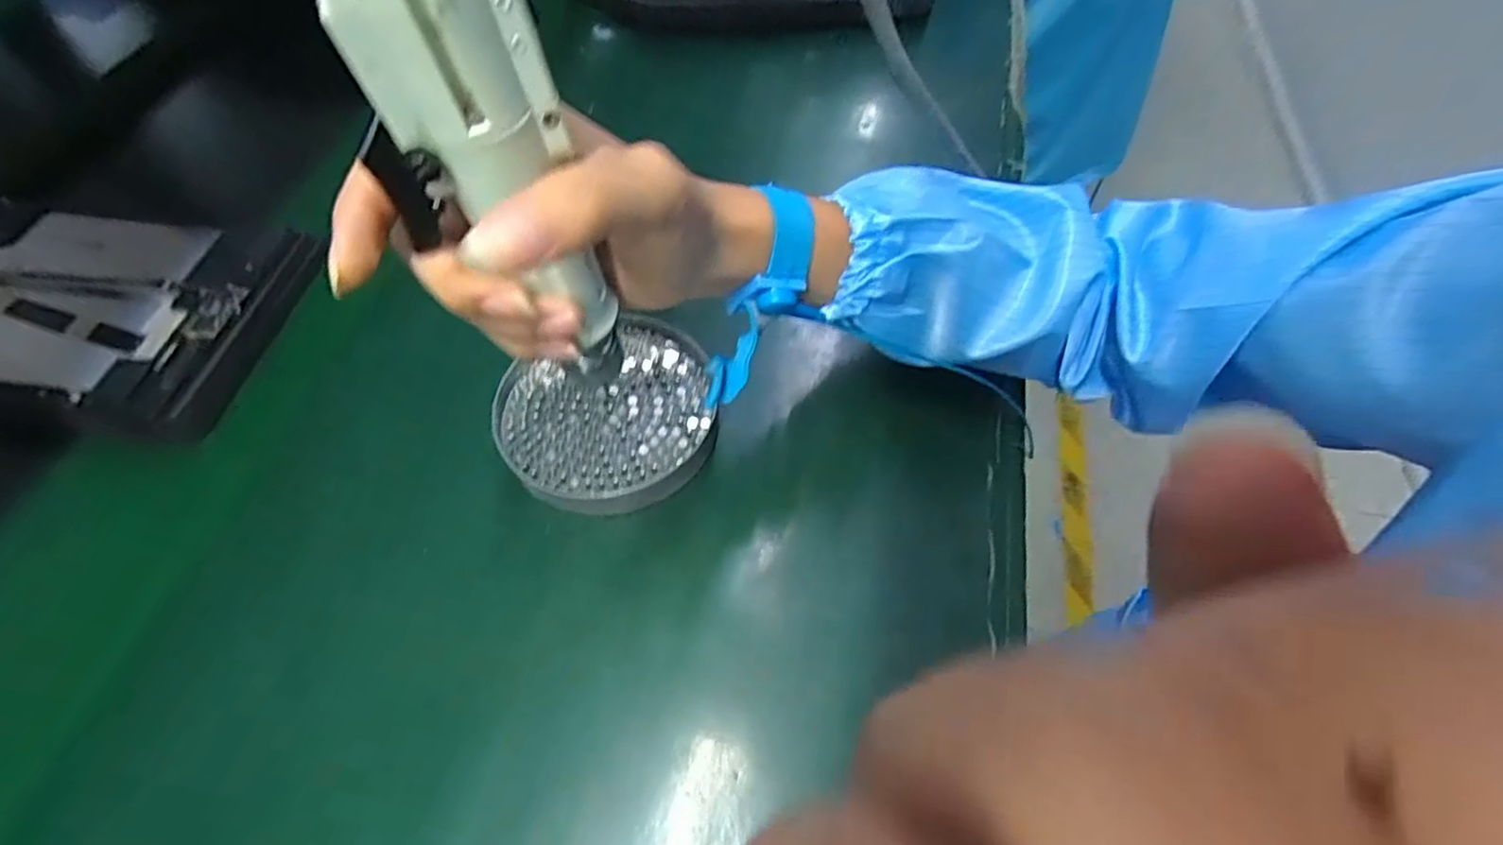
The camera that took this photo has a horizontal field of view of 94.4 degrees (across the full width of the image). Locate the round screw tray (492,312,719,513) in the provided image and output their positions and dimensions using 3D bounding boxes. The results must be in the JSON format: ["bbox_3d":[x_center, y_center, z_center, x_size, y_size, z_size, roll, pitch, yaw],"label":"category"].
[{"bbox_3d":[-0.073,-0.004,0.362,0.110,0.018,0.103,-1,57,2],"label":"round screw tray"}]

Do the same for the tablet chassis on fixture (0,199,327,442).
[{"bbox_3d":[-0.401,-0.070,0.409,0.258,0.027,0.145,7,58,6],"label":"tablet chassis on fixture"}]

